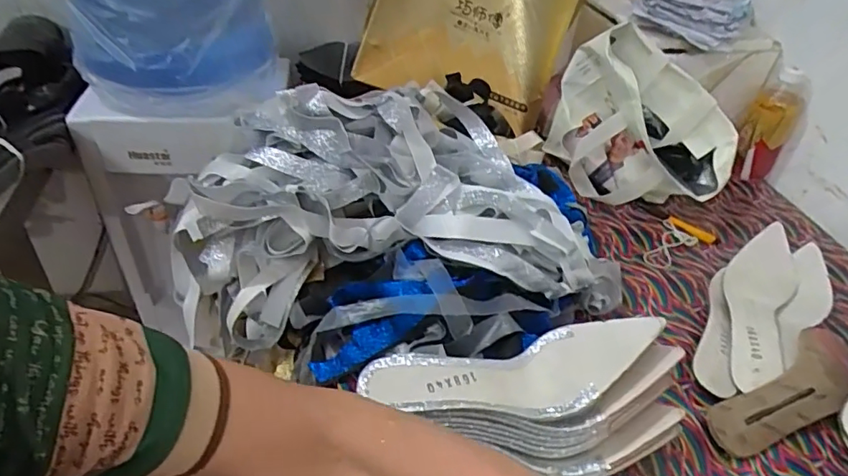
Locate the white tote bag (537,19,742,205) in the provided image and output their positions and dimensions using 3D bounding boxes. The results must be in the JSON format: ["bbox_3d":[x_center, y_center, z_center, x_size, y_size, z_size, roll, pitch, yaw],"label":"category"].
[{"bbox_3d":[0.314,-0.163,0.782,0.236,0.197,0.181,11,40,7],"label":"white tote bag"}]

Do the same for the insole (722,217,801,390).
[{"bbox_3d":[0.388,0.071,0.626,0.077,0.036,0.260,25,44,22],"label":"insole"}]

